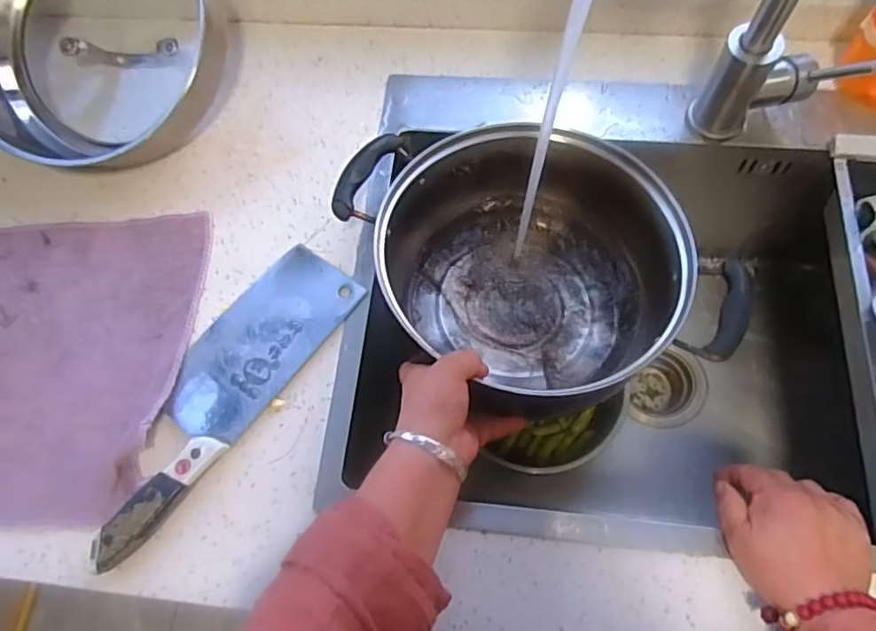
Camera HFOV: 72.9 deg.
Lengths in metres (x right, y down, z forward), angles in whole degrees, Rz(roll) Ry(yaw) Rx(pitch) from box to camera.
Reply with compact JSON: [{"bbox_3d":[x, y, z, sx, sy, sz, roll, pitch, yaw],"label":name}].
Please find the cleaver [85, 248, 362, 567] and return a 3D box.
[{"bbox_3d":[-0.188,0.057,0.496,0.093,0.022,0.287,35,74,15],"label":"cleaver"}]

